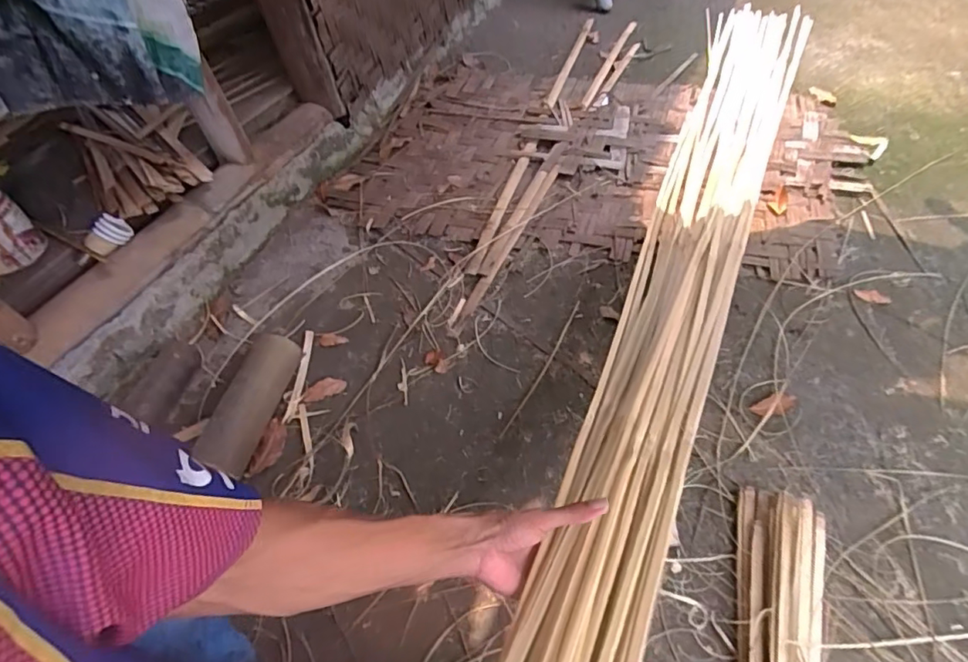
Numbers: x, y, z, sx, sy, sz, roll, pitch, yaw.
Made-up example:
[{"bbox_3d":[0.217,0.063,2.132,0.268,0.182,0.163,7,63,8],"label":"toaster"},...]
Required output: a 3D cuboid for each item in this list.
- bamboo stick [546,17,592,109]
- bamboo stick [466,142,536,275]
[{"bbox_3d":[0.265,-0.824,1.627,0.026,0.014,0.561,13,53,15],"label":"bamboo stick"},{"bbox_3d":[0.043,-0.296,1.226,0.034,0.014,0.459,13,53,14],"label":"bamboo stick"}]

